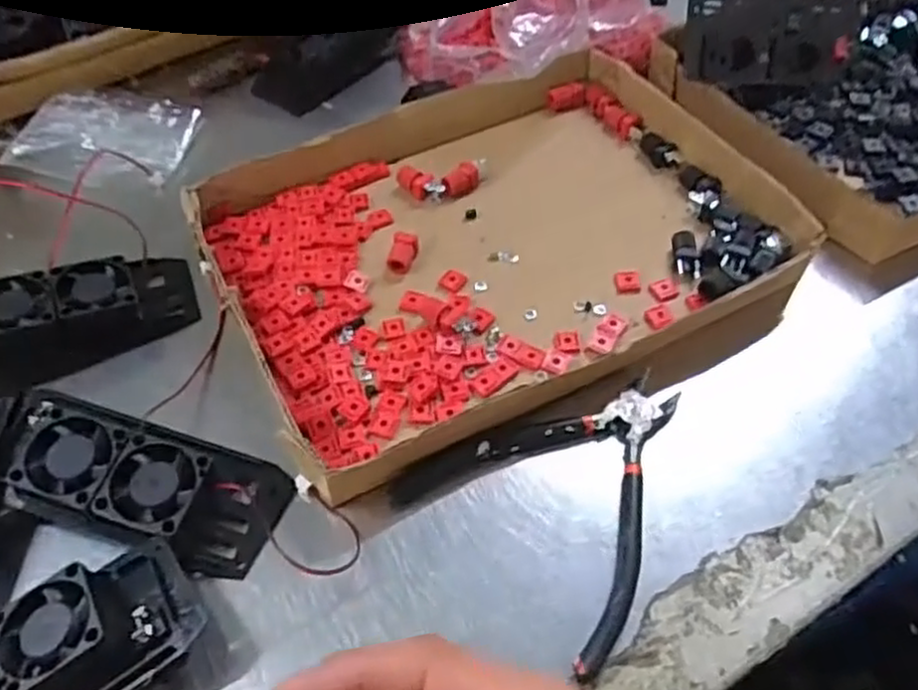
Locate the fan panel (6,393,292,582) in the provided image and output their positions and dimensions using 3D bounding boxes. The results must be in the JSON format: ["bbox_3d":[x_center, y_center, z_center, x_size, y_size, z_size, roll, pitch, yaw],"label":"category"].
[{"bbox_3d":[-0.146,0.063,0.352,0.127,0.030,0.056,21,58,-3],"label":"fan panel"}]

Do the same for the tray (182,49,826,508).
[{"bbox_3d":[0.020,-0.065,0.455,0.317,0.038,0.260,-25,55,-16],"label":"tray"}]

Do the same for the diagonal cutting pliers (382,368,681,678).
[{"bbox_3d":[0.054,0.061,0.359,0.118,0.013,0.132,36,62,26],"label":"diagonal cutting pliers"}]

